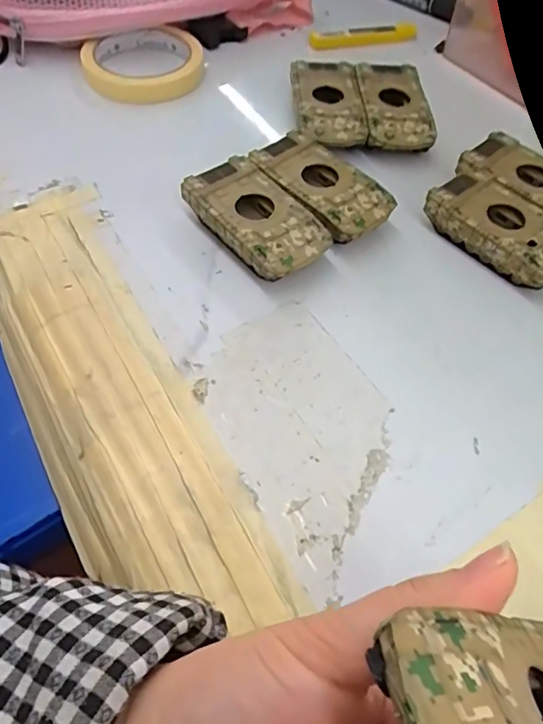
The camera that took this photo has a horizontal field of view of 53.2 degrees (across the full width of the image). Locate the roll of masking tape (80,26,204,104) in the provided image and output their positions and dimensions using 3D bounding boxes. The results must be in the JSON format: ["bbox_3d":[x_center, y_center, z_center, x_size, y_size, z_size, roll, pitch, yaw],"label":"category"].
[{"bbox_3d":[-0.106,-0.249,0.454,0.090,0.021,0.090,1,56,-2],"label":"roll of masking tape"}]

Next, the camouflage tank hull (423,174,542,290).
[{"bbox_3d":[0.150,-0.083,0.348,0.050,0.032,0.094,-38,66,-25],"label":"camouflage tank hull"}]

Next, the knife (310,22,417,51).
[{"bbox_3d":[0.085,-0.301,0.500,0.103,0.009,0.012,-15,58,-13],"label":"knife"}]

